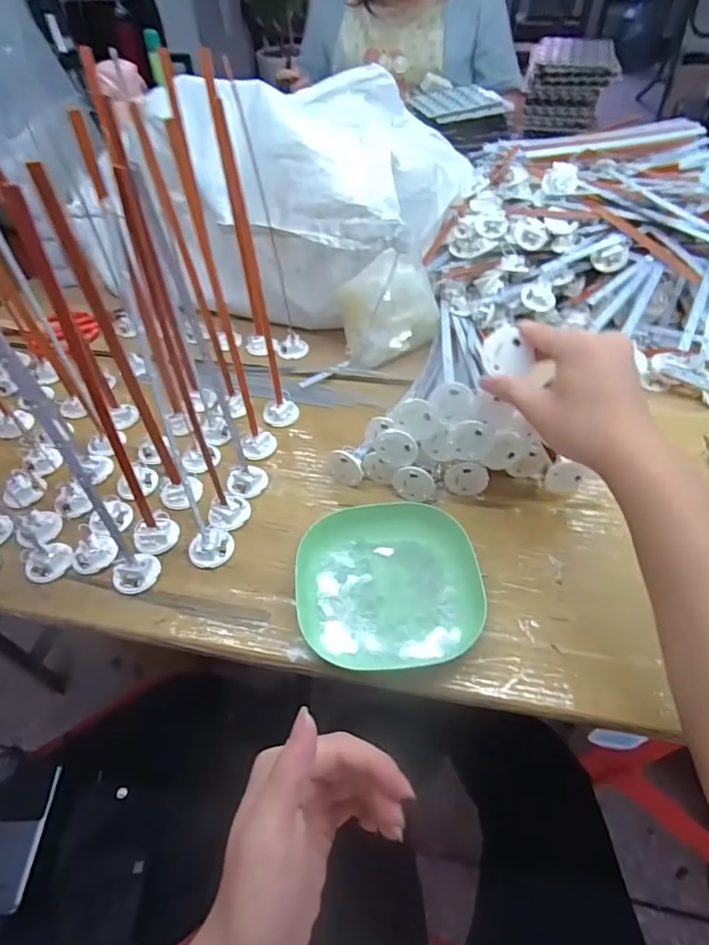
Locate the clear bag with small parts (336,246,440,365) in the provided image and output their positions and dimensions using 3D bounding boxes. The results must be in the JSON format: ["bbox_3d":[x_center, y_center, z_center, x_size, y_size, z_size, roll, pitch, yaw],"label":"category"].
[{"bbox_3d":[0.046,-0.186,0.586,0.118,0.108,0.052,-12,49,-9],"label":"clear bag with small parts"}]

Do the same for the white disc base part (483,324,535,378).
[{"bbox_3d":[0.117,-0.093,0.391,0.037,0.035,0.005,4,9,4],"label":"white disc base part"}]

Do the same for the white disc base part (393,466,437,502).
[{"bbox_3d":[0.055,0.010,0.473,0.039,0.034,0.008,15,36,7],"label":"white disc base part"}]

